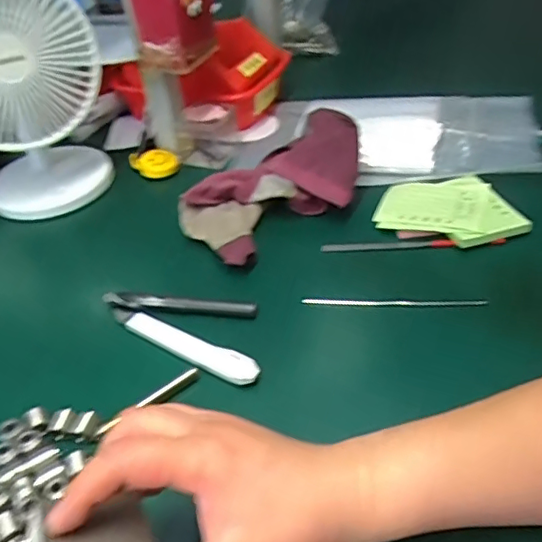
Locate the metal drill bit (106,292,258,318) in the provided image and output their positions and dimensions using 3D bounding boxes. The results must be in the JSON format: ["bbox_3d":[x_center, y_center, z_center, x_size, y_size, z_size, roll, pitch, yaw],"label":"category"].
[{"bbox_3d":[-0.076,0.025,0.477,0.130,0.006,0.011,4,41,11],"label":"metal drill bit"}]

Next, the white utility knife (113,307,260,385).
[{"bbox_3d":[-0.073,0.053,0.448,0.148,0.007,0.022,20,47,27],"label":"white utility knife"}]

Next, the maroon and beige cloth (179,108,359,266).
[{"bbox_3d":[0.005,-0.080,0.558,0.190,0.053,0.127,-32,46,-10],"label":"maroon and beige cloth"}]

